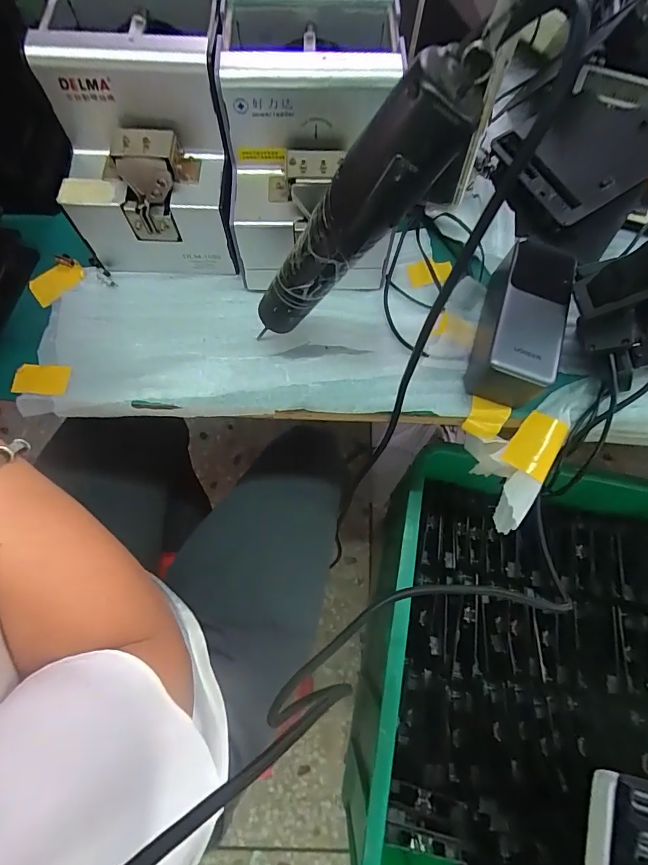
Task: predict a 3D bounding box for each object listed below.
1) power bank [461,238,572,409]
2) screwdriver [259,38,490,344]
[{"bbox_3d":[0.163,-0.091,0.351,0.056,0.045,0.130,21,72,4],"label":"power bank"},{"bbox_3d":[0.008,-0.110,0.243,0.035,0.206,0.031,13,69,-25],"label":"screwdriver"}]

